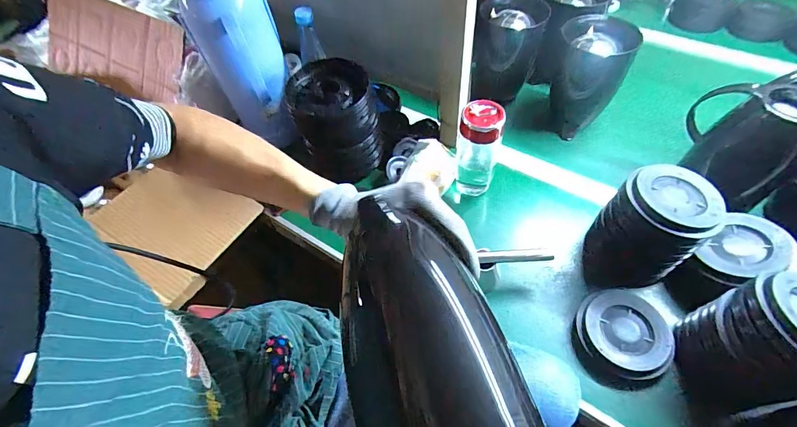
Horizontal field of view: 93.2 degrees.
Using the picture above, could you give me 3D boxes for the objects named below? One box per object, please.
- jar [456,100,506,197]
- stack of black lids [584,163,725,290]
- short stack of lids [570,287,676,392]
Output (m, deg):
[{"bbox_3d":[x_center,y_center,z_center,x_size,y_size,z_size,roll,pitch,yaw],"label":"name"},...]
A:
[{"bbox_3d":[0.132,-0.102,0.636,0.067,0.172,0.058,10,56,11],"label":"jar"},{"bbox_3d":[0.359,0.024,0.548,0.120,0.142,0.150,37,65,26],"label":"stack of black lids"},{"bbox_3d":[0.313,0.173,0.529,0.117,0.027,0.135,15,57,14],"label":"short stack of lids"}]

